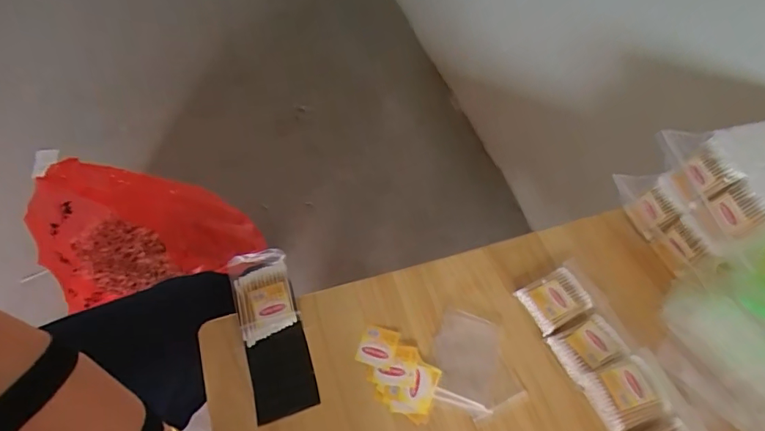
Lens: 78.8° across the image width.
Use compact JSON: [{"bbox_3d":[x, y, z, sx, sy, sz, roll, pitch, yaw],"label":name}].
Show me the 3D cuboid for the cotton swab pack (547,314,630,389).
[{"bbox_3d":[0.228,0.145,0.514,0.075,0.012,0.054,-20,59,-16],"label":"cotton swab pack"}]

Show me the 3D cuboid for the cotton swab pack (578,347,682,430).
[{"bbox_3d":[0.258,0.183,0.482,0.089,0.020,0.066,-16,58,-14],"label":"cotton swab pack"}]

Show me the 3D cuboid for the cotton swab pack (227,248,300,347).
[{"bbox_3d":[-0.132,0.084,0.515,0.062,0.017,0.102,-14,60,-16],"label":"cotton swab pack"}]

